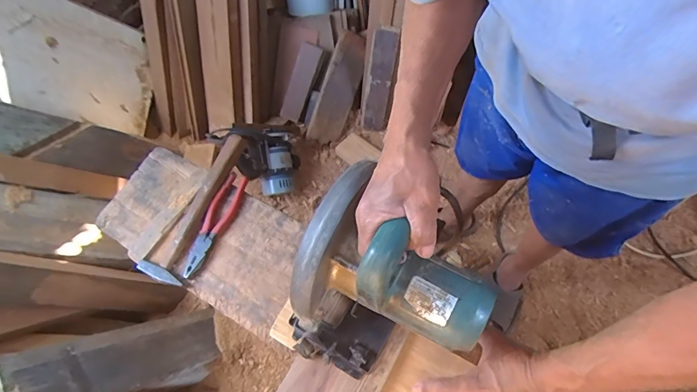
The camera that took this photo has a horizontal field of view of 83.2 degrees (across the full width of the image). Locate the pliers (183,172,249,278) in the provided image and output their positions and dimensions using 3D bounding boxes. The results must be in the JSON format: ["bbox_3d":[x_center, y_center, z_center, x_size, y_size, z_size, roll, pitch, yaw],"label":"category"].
[{"bbox_3d":[-0.228,0.044,0.671,0.043,0.018,0.190,17,65,12],"label":"pliers"}]

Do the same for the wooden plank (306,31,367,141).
[{"bbox_3d":[-0.038,-0.385,1.424,0.045,0.132,0.390,30,101,59],"label":"wooden plank"}]

